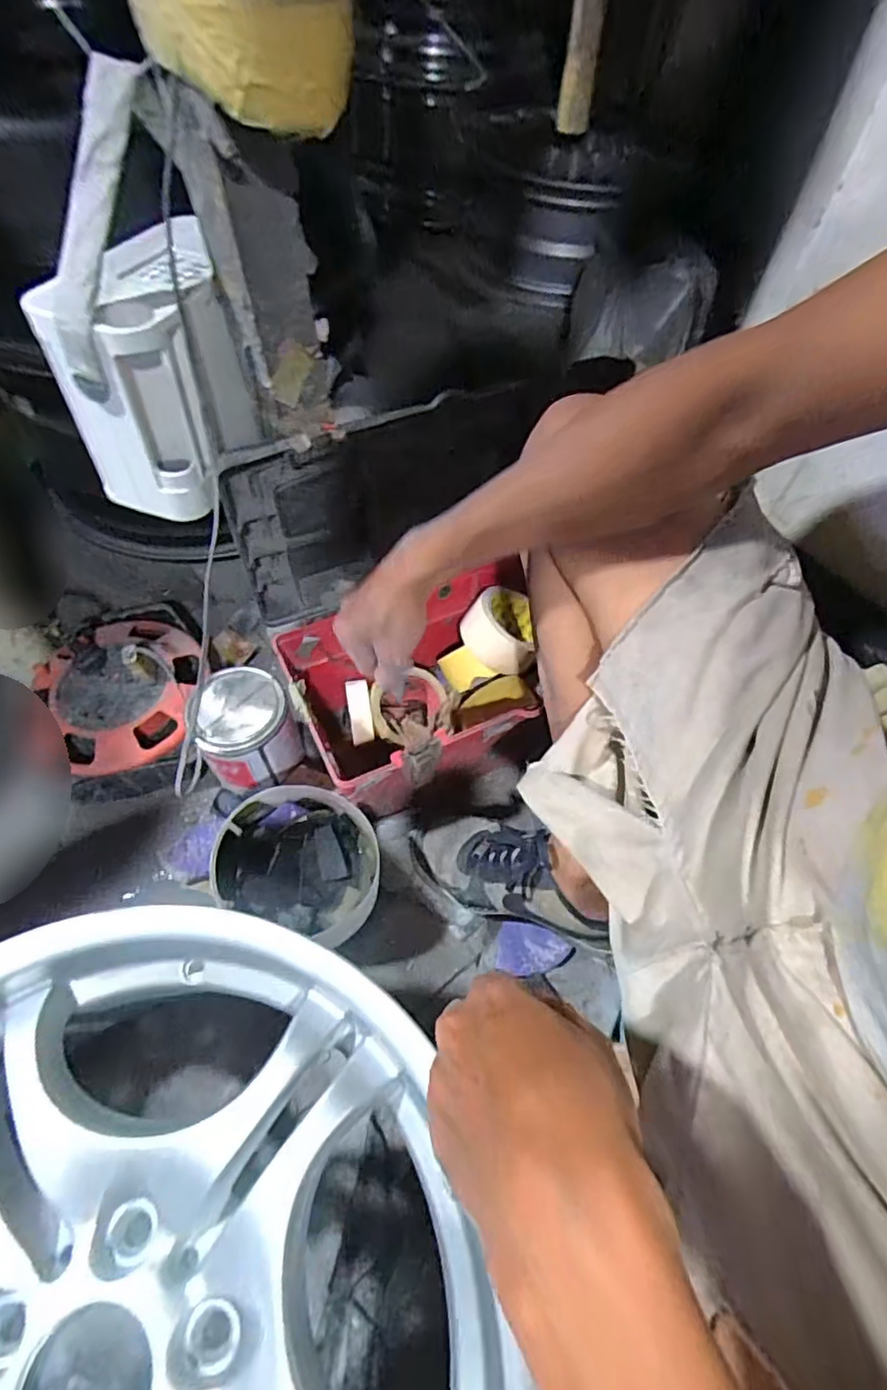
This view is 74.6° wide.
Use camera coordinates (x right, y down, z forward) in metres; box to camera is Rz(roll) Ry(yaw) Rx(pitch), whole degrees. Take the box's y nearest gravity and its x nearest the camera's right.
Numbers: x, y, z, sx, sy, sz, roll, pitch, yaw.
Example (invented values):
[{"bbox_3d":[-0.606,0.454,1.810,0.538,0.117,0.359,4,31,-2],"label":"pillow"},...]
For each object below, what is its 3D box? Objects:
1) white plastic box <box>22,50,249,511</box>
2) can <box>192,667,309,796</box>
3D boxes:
[{"bbox_3d":[-0.223,-0.266,0.428,0.123,0.220,0.123,-13,61,-12],"label":"white plastic box"},{"bbox_3d":[-0.220,0.043,0.652,0.107,0.125,0.099,1,57,-2],"label":"can"}]

